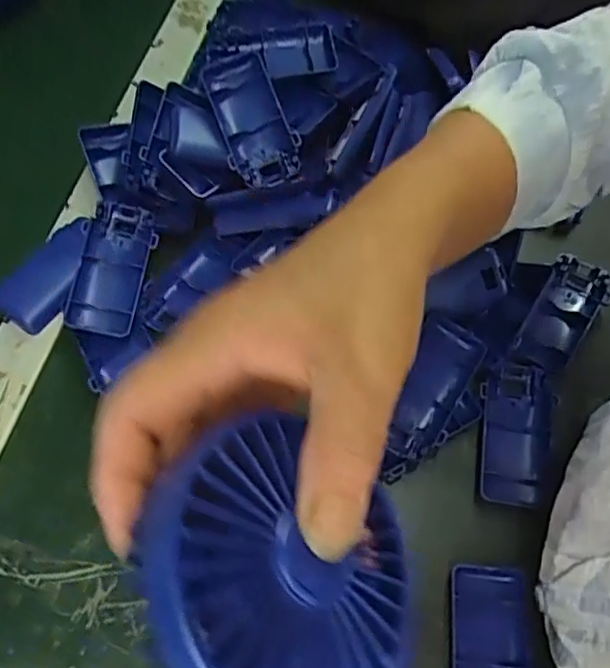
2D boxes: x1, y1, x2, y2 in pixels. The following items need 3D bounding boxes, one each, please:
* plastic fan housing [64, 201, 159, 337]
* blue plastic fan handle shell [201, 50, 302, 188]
[{"bbox_3d":[-0.131,-0.045,0.430,0.045,0.018,0.090,10,76,1],"label":"plastic fan housing"},{"bbox_3d":[-0.037,-0.150,0.442,0.045,0.018,0.094,-23,88,7],"label":"blue plastic fan handle shell"}]

